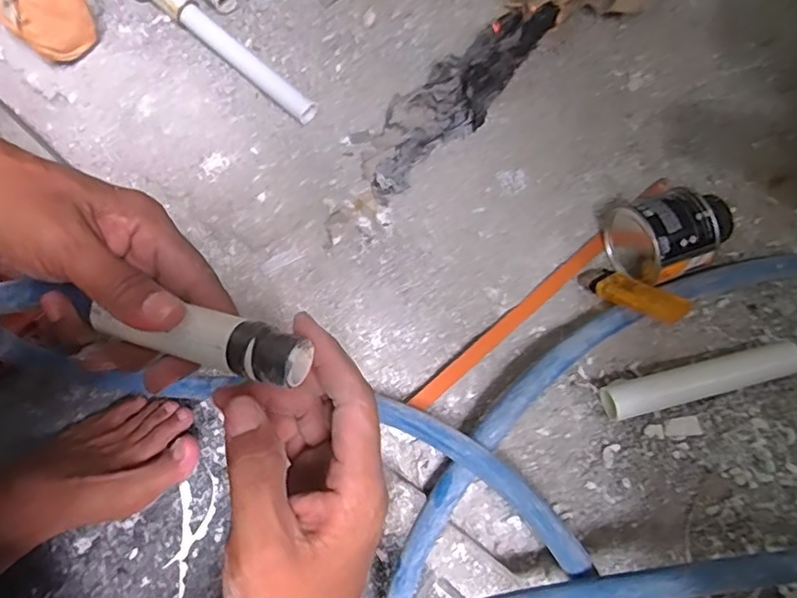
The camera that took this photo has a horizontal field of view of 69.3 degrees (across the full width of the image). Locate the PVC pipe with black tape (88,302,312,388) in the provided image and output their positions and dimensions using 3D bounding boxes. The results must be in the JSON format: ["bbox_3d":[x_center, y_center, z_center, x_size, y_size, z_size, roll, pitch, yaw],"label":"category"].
[{"bbox_3d":[-0.097,0.020,0.276,0.116,0.020,0.026,7,71,20],"label":"PVC pipe with black tape"}]

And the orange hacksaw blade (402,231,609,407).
[{"bbox_3d":[0.090,0.016,0.451,0.206,0.008,0.013,-39,78,-14],"label":"orange hacksaw blade"}]

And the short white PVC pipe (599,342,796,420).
[{"bbox_3d":[0.225,0.061,0.433,0.149,0.026,0.026,-13,73,-7],"label":"short white PVC pipe"}]

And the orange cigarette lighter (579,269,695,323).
[{"bbox_3d":[0.178,-0.005,0.441,0.083,0.010,0.026,28,70,40],"label":"orange cigarette lighter"}]

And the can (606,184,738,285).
[{"bbox_3d":[0.212,-0.051,0.450,0.082,0.063,0.067,-20,74,-9],"label":"can"}]

